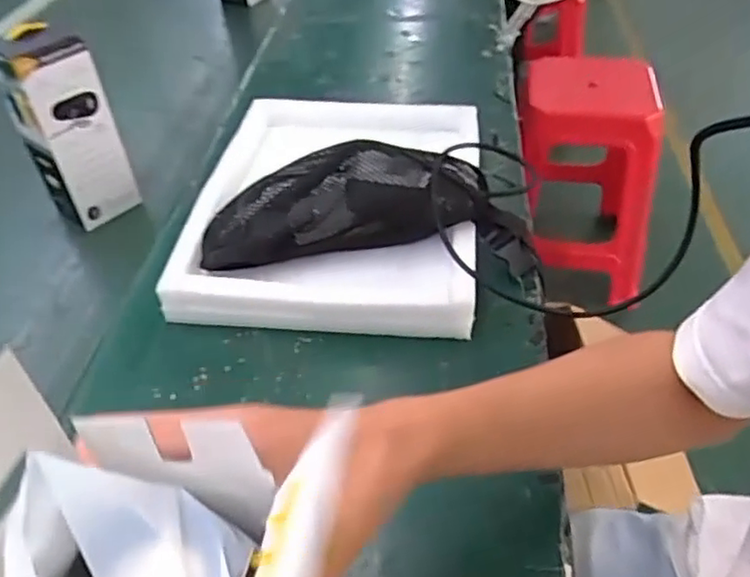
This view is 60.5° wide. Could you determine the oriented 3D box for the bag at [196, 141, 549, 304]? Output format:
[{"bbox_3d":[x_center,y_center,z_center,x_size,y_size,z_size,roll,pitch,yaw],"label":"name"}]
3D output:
[{"bbox_3d":[-0.005,-0.073,0.621,0.314,0.101,0.108,-3,43,3],"label":"bag"}]

